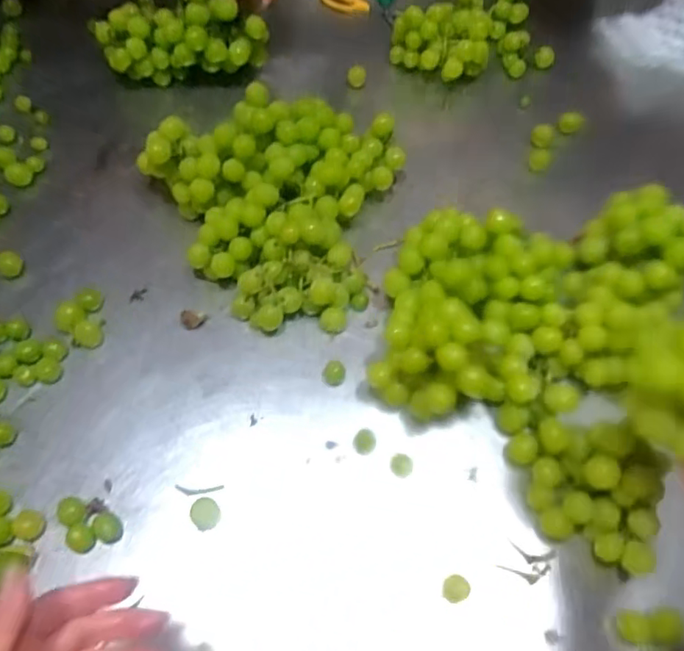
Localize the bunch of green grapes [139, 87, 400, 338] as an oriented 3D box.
[{"bbox_3d":[-0.087,-0.140,0.630,0.267,0.078,0.267,14,64,3],"label":"bunch of green grapes"}]

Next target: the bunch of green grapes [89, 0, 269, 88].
[{"bbox_3d":[-0.203,-0.372,0.739,0.209,0.104,0.064,-2,64,-4],"label":"bunch of green grapes"}]

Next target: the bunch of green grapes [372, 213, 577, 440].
[{"bbox_3d":[0.122,-0.014,0.566,0.167,0.079,0.213,20,65,6],"label":"bunch of green grapes"}]

